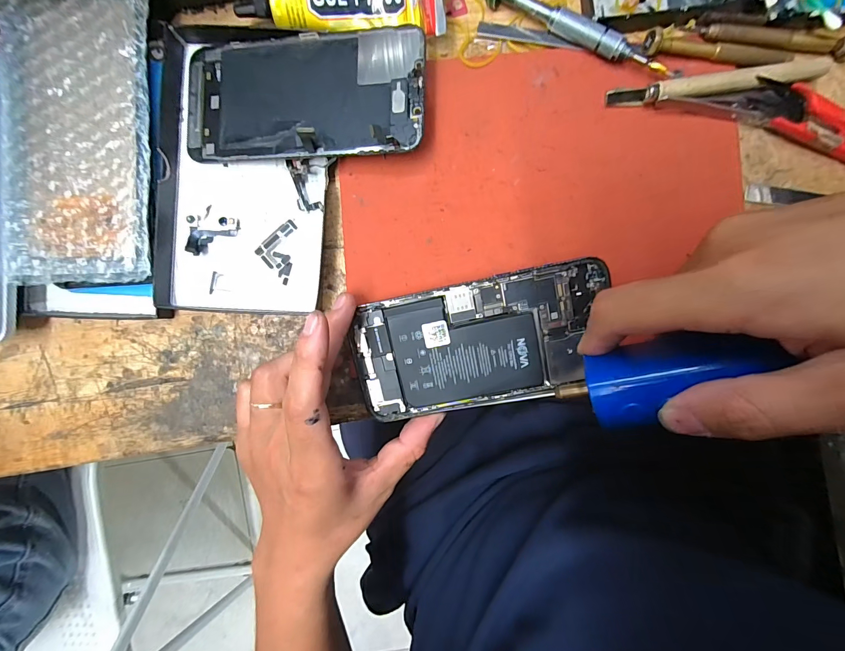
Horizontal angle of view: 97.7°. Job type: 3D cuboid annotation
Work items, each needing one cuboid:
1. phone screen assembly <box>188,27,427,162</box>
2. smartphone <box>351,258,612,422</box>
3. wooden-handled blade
[{"bbox_3d":[-0.075,-0.142,0.225,0.153,0.011,0.072,2,91,9],"label":"phone screen assembly"},{"bbox_3d":[0.035,0.011,0.230,0.153,0.014,0.076,-13,93,2],"label":"smartphone"},{"bbox_3d":[0.178,-0.146,0.224,0.124,0.014,0.013,-7,91,2],"label":"wooden-handled blade"}]

